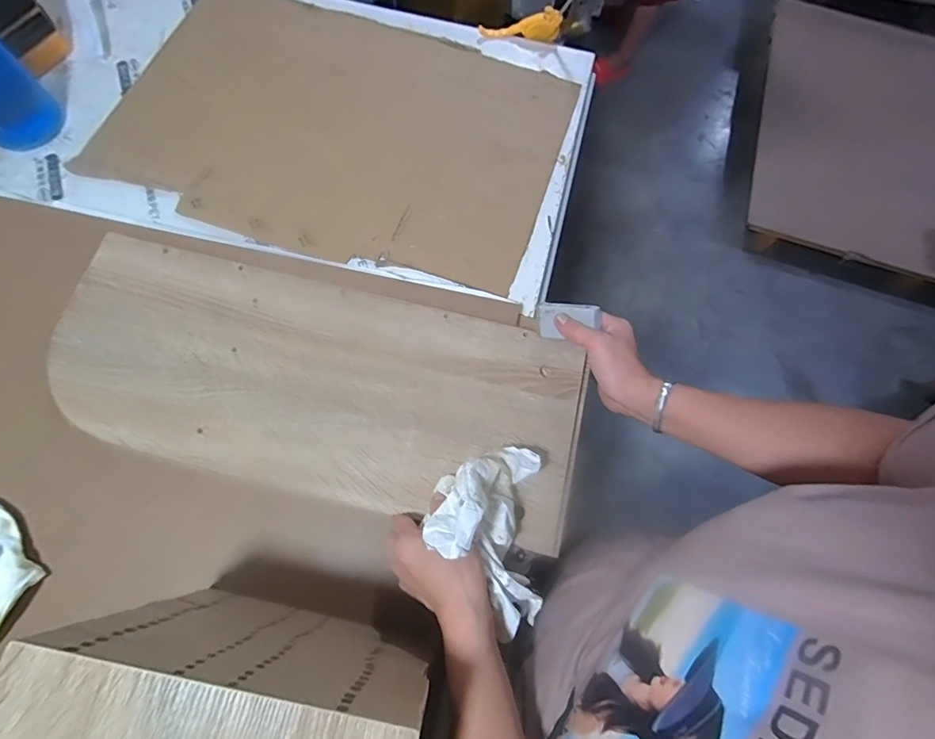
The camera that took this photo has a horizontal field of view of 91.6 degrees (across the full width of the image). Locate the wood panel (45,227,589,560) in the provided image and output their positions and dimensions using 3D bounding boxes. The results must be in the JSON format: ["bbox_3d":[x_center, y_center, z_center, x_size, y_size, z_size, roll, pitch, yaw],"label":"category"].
[{"bbox_3d":[-0.164,0.006,0.510,0.579,0.016,0.242,13,73,1],"label":"wood panel"}]

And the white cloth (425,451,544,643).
[{"bbox_3d":[0.018,0.149,0.411,0.102,0.089,0.158,2,73,-2],"label":"white cloth"}]

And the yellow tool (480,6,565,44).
[{"bbox_3d":[0.085,-0.549,0.723,0.126,0.040,0.023,-2,73,-3],"label":"yellow tool"}]

